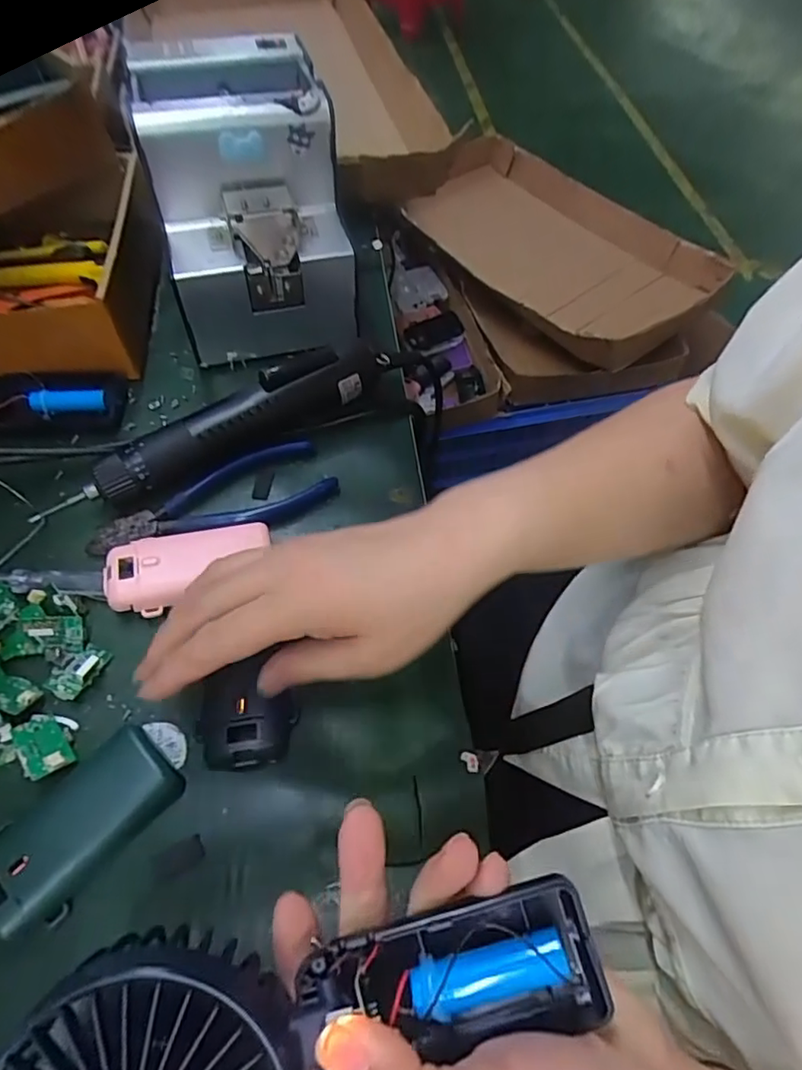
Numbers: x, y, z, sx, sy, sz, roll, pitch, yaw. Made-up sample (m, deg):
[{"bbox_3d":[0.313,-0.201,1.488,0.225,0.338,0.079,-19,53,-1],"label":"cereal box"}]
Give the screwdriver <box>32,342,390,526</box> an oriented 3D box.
[{"bbox_3d":[-0.111,-0.072,0.377,0.229,0.055,0.031,-27,62,-17],"label":"screwdriver"}]

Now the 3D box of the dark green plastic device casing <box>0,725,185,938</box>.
[{"bbox_3d":[-0.150,0.135,0.270,0.049,0.017,0.088,37,64,20],"label":"dark green plastic device casing"}]

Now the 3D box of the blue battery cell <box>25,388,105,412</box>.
[{"bbox_3d":[-0.232,-0.093,0.406,0.050,0.014,0.015,-6,58,-5],"label":"blue battery cell"}]

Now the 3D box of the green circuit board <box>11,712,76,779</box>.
[{"bbox_3d":[-0.178,0.103,0.289,0.020,0.009,0.034,-30,63,-19],"label":"green circuit board"}]

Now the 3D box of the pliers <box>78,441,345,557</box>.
[{"bbox_3d":[-0.116,-0.017,0.366,0.149,0.016,0.050,-27,62,-17],"label":"pliers"}]

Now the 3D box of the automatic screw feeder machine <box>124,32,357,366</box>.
[{"bbox_3d":[-0.114,-0.239,0.434,0.123,0.157,0.166,-15,59,-11],"label":"automatic screw feeder machine"}]

